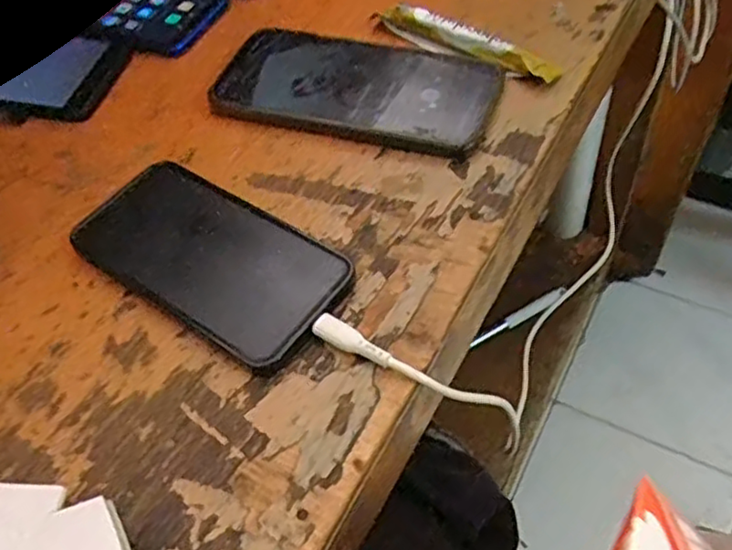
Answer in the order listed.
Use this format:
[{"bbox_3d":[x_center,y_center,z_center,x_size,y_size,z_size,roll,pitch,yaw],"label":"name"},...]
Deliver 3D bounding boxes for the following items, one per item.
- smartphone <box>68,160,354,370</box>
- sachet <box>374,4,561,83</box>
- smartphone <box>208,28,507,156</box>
[{"bbox_3d":[-0.081,-0.011,0.342,0.144,0.008,0.070,28,61,24],"label":"smartphone"},{"bbox_3d":[0.062,-0.148,0.419,0.123,0.009,0.022,30,62,25],"label":"sachet"},{"bbox_3d":[-0.008,-0.116,0.405,0.169,0.005,0.079,12,56,14],"label":"smartphone"}]

